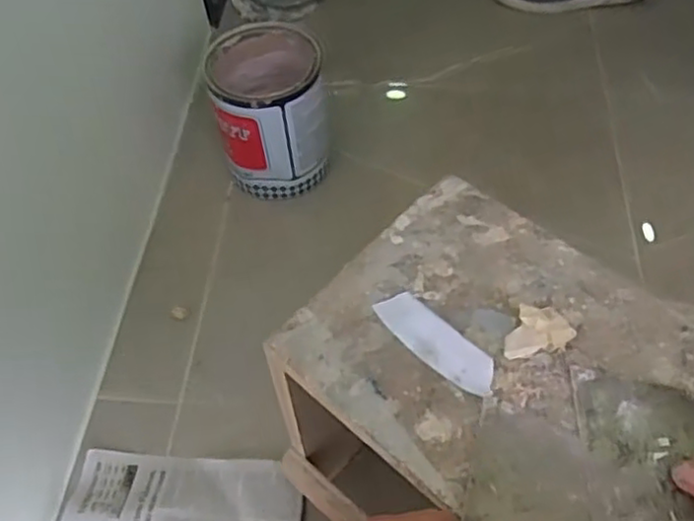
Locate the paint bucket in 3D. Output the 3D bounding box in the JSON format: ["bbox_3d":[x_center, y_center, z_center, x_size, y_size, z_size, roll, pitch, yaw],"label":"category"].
[{"bbox_3d":[-0.110,-0.214,1.008,0.154,0.190,0.166,-2,53,2],"label":"paint bucket"}]

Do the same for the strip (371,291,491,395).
[{"bbox_3d":[0.063,0.058,0.493,0.097,0.004,0.033,37,71,23],"label":"strip"}]

